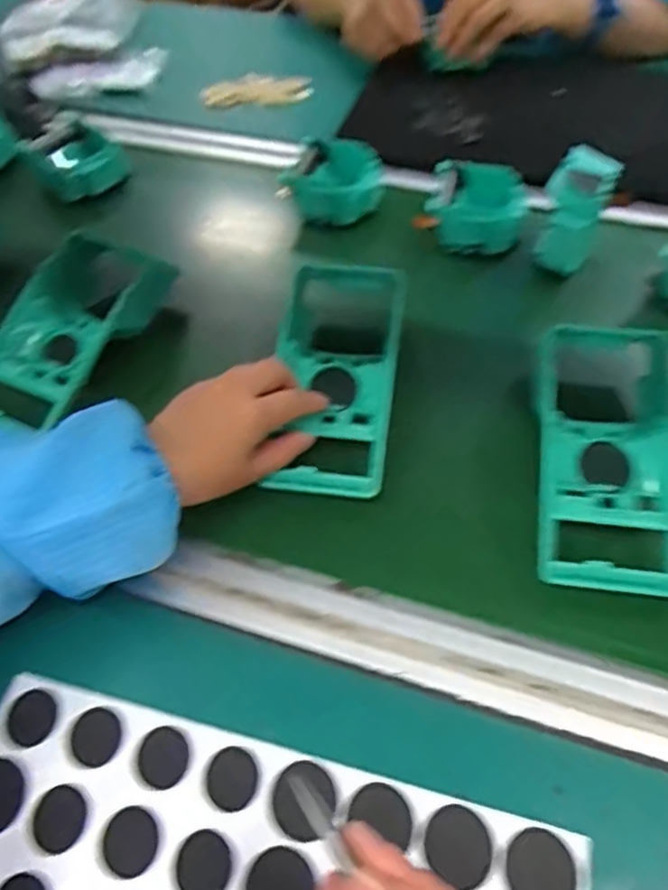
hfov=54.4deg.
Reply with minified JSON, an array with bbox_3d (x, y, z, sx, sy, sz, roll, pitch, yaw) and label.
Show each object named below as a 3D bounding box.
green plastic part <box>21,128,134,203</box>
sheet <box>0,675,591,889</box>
[{"bbox_3d":[-0.247,-0.273,0.635,0.075,0.029,0.082,-2,54,2],"label":"green plastic part"},{"bbox_3d":[-0.042,0.200,0.298,0.296,0.007,0.114,11,56,10],"label":"sheet"}]

